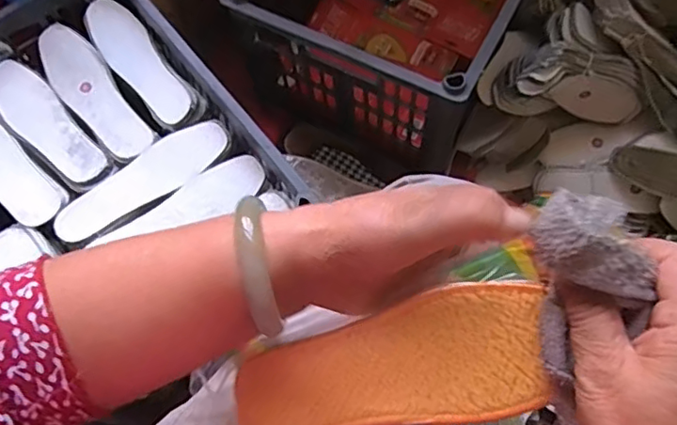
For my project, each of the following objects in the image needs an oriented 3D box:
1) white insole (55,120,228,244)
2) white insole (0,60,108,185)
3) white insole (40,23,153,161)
[{"bbox_3d":[-0.234,-0.038,0.697,0.217,0.012,0.068,-37,68,-8],"label":"white insole"},{"bbox_3d":[-0.373,-0.111,0.736,0.065,0.016,0.214,-39,72,-14],"label":"white insole"},{"bbox_3d":[-0.317,-0.153,0.743,0.065,0.030,0.218,-35,71,-12],"label":"white insole"}]

